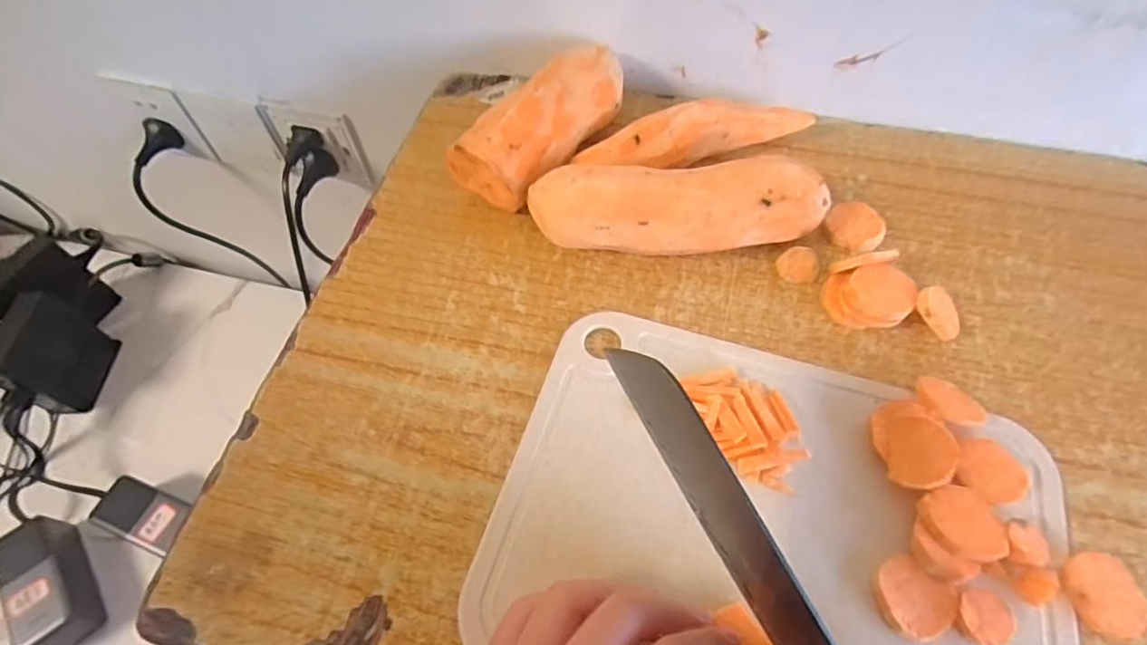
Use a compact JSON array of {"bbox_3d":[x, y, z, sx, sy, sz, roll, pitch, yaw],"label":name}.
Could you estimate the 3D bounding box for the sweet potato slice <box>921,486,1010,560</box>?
[{"bbox_3d":[0.165,0.084,0.237,0.032,0.005,0.032,5,42,-5],"label":"sweet potato slice"}]

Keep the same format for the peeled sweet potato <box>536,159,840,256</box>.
[{"bbox_3d":[0.057,-0.059,0.309,0.154,0.048,0.038,-4,59,-1],"label":"peeled sweet potato"}]

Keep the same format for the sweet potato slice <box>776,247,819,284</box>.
[{"bbox_3d":[0.125,-0.032,0.314,0.022,0.011,0.017,26,65,17],"label":"sweet potato slice"}]

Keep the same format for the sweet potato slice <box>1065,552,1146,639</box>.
[{"bbox_3d":[0.218,0.111,0.230,0.030,0.008,0.030,-1,60,3],"label":"sweet potato slice"}]

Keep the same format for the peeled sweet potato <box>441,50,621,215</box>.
[{"bbox_3d":[-0.015,-0.113,0.333,0.040,0.059,0.114,37,67,21],"label":"peeled sweet potato"}]

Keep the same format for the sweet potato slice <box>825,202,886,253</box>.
[{"bbox_3d":[0.162,-0.055,0.324,0.031,0.007,0.027,41,90,21],"label":"sweet potato slice"}]

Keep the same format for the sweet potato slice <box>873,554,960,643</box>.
[{"bbox_3d":[0.138,0.113,0.230,0.029,0.006,0.028,-1,60,3],"label":"sweet potato slice"}]

